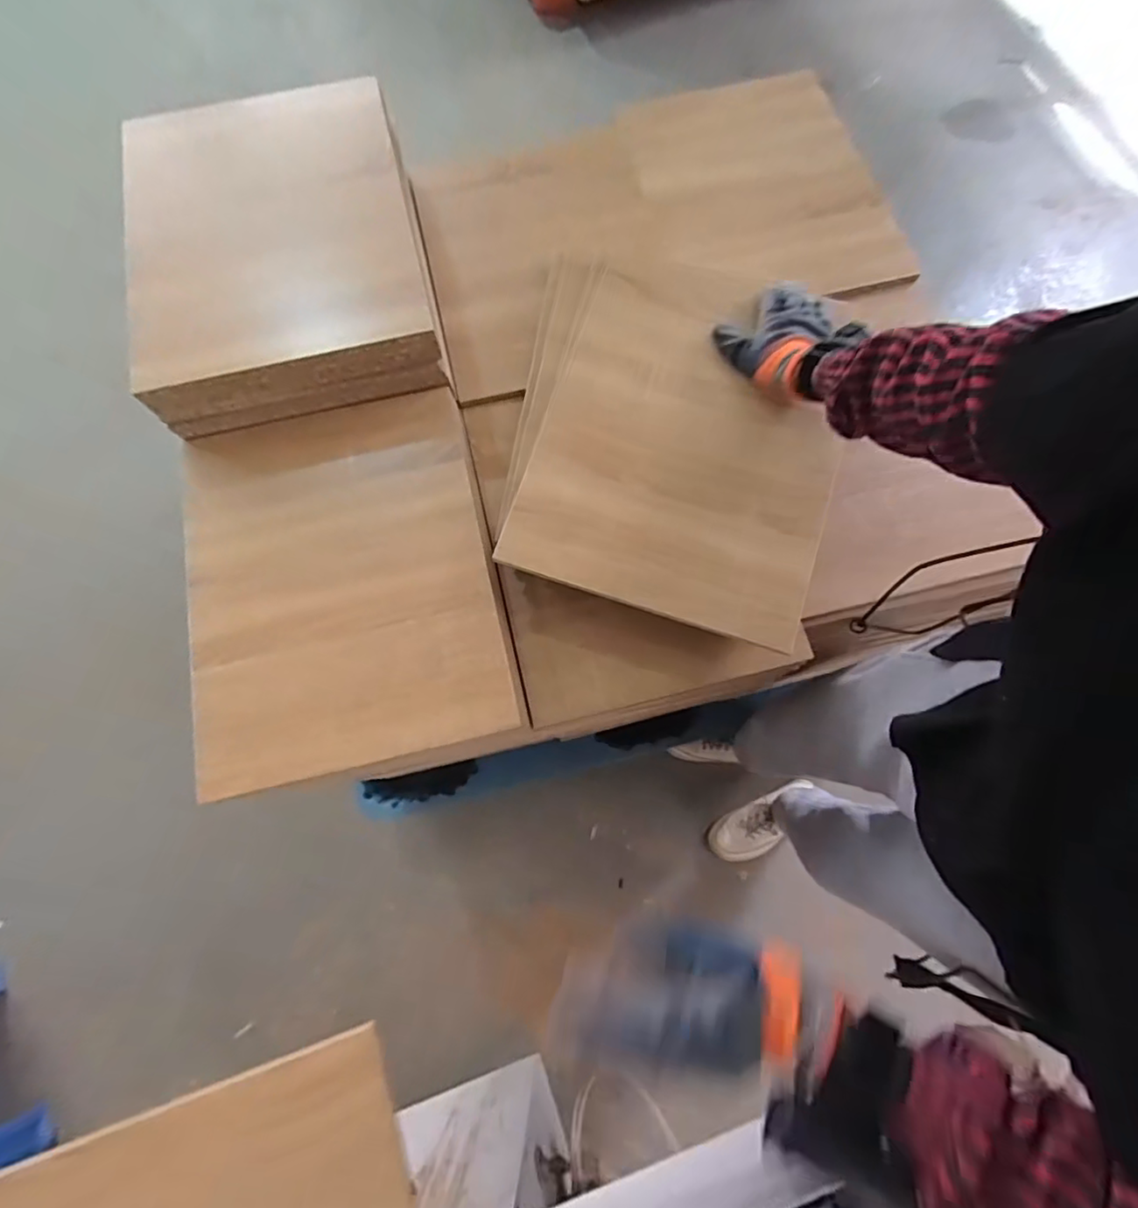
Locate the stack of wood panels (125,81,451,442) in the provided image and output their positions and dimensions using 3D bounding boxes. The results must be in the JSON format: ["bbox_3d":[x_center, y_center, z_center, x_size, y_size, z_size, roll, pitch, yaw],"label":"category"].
[{"bbox_3d":[-0.355,-0.437,0.724,0.328,0.099,0.400,-13,73,-4],"label":"stack of wood panels"}]

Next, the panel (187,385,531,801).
[{"bbox_3d":[-0.255,-0.033,0.667,0.333,0.028,0.417,-12,73,-4],"label":"panel"}]

